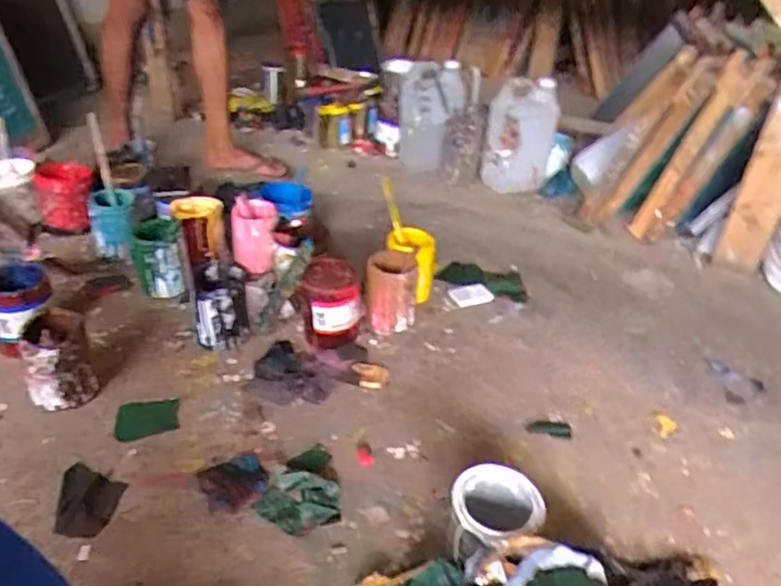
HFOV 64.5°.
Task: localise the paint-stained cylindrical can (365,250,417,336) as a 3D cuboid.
[{"bbox_3d":[0.001,0.001,1.243,0.101,0.138,0.099,2,33,0],"label":"paint-stained cylindrical can"}]

